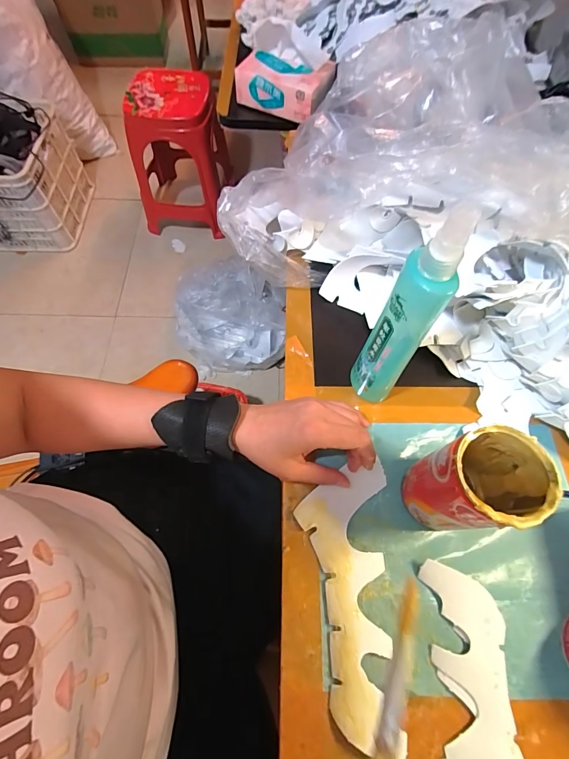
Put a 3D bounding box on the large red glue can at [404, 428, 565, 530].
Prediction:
[{"bbox_3d":[0.145,0.085,0.284,0.067,0.121,0.061,0,66,-1],"label":"large red glue can"}]

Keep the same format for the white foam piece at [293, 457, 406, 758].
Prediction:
[{"bbox_3d":[0.055,0.176,0.302,0.079,0.015,0.196,0,64,-1],"label":"white foam piece"}]

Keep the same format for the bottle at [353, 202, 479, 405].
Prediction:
[{"bbox_3d":[0.091,-0.035,0.285,0.036,0.220,0.030,-8,66,-5],"label":"bottle"}]

